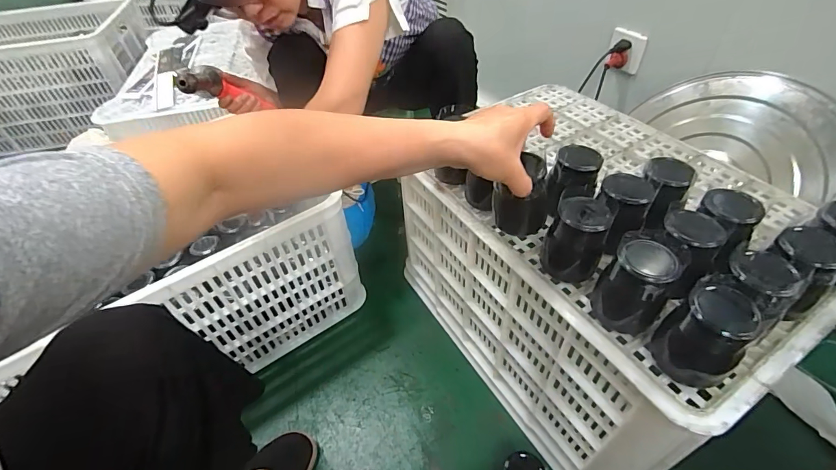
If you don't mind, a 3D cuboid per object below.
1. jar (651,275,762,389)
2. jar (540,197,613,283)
[{"bbox_3d":[0.275,0.096,0.382,0.059,0.094,0.066,-23,49,-16],"label":"jar"},{"bbox_3d":[0.186,0.007,0.478,0.066,0.097,0.057,15,50,19],"label":"jar"}]

